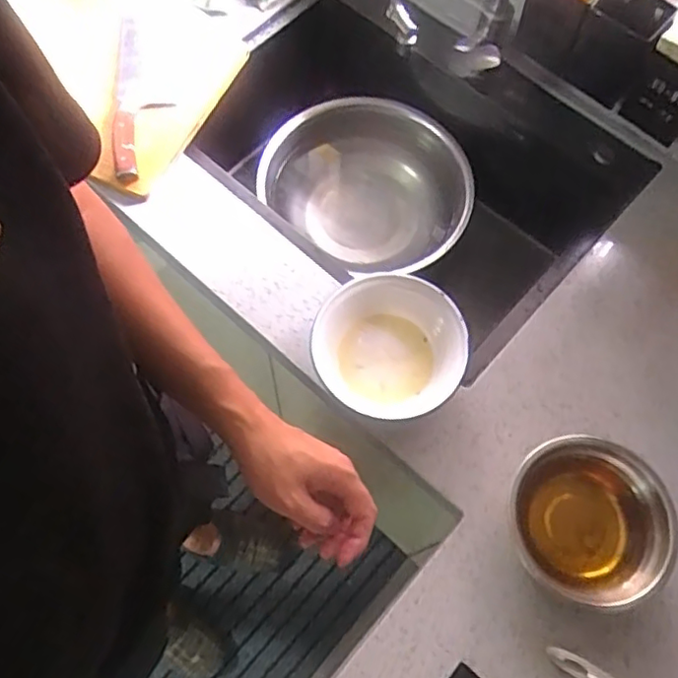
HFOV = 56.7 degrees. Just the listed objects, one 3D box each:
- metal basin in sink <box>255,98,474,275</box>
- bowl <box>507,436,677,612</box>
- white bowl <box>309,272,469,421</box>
[{"bbox_3d":[0.054,-0.238,1.019,0.321,0.118,0.260,35,71,12],"label":"metal basin in sink"},{"bbox_3d":[0.261,0.190,0.655,0.151,0.068,0.157,1,67,-2],"label":"bowl"},{"bbox_3d":[0.061,0.007,0.723,0.153,0.061,0.161,1,67,-2],"label":"white bowl"}]

